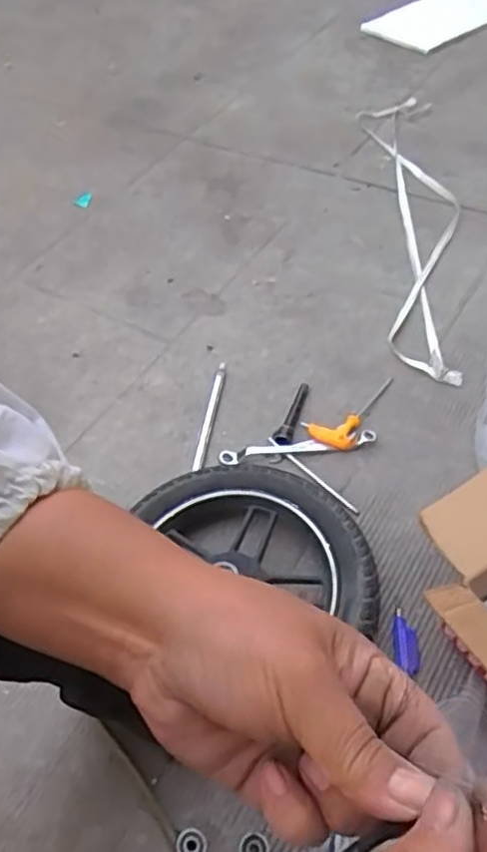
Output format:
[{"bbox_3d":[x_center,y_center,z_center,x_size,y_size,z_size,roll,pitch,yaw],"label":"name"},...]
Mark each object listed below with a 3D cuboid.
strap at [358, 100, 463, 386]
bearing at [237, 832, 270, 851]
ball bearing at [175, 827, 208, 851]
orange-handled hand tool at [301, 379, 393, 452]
[{"bbox_3d":[0.358,-0.471,1.439,0.165,0.047,1.061,-7,42,13],"label":"strap"},{"bbox_3d":[0.010,0.432,0.680,0.032,0.006,0.030,-3,51,4],"label":"bearing"},{"bbox_3d":[-0.054,0.430,0.684,0.031,0.013,0.030,-3,51,4],"label":"ball bearing"},{"bbox_3d":[0.167,-0.031,1.060,0.086,0.017,0.171,23,57,23],"label":"orange-handled hand tool"}]

